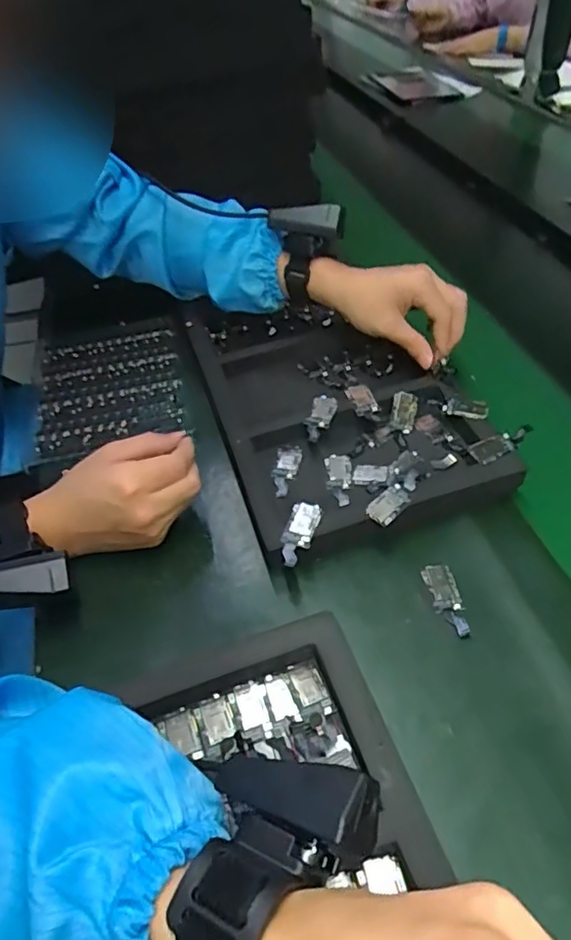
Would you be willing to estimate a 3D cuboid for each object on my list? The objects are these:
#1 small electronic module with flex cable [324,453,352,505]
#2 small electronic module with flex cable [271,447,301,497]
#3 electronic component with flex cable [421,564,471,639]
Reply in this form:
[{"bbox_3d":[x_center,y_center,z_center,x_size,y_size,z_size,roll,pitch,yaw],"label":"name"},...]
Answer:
[{"bbox_3d":[0.047,0.009,0.498,0.022,0.005,0.054,-2,47,1],"label":"small electronic module with flex cable"},{"bbox_3d":[0.000,0.001,0.499,0.020,0.010,0.052,7,47,9],"label":"small electronic module with flex cable"},{"bbox_3d":[0.121,0.097,0.422,0.022,0.008,0.058,-11,47,-7],"label":"electronic component with flex cable"}]

